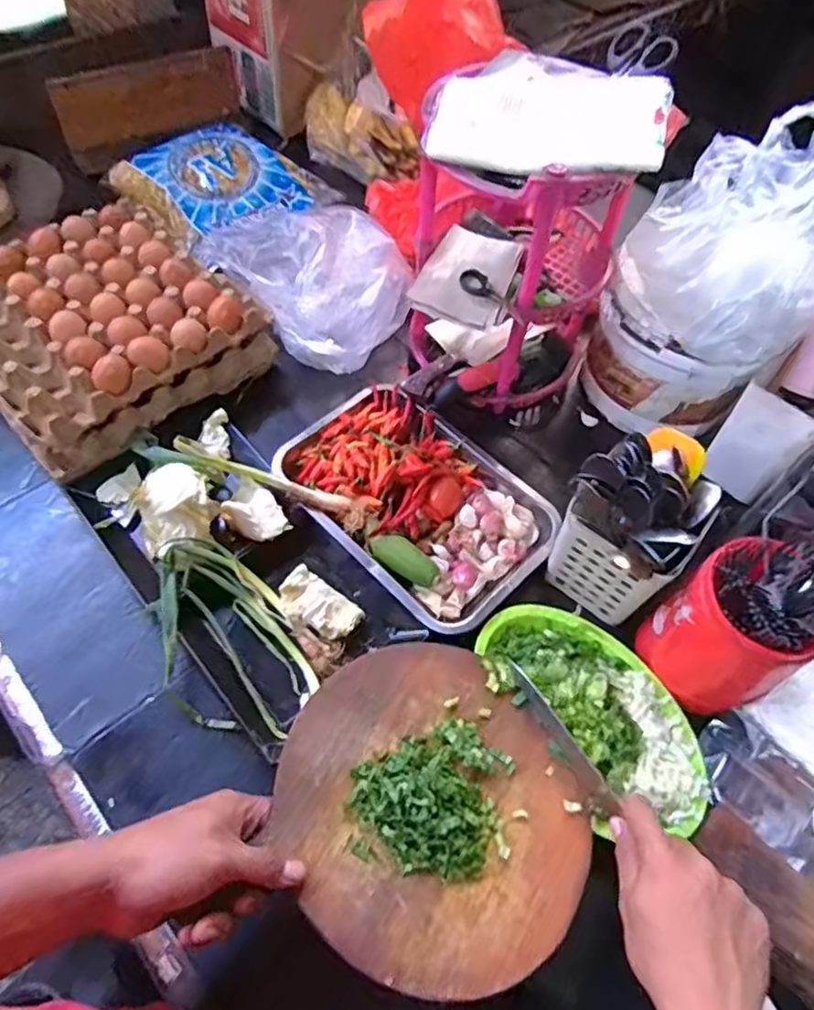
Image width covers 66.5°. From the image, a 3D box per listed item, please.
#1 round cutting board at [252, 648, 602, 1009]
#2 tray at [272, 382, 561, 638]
[{"bbox_3d":[0.027,0.234,0.501,0.241,0.026,0.248,9,53,-11],"label":"round cutting board"},{"bbox_3d":[0.010,-0.011,0.701,0.296,0.037,0.208,40,65,19],"label":"tray"}]

